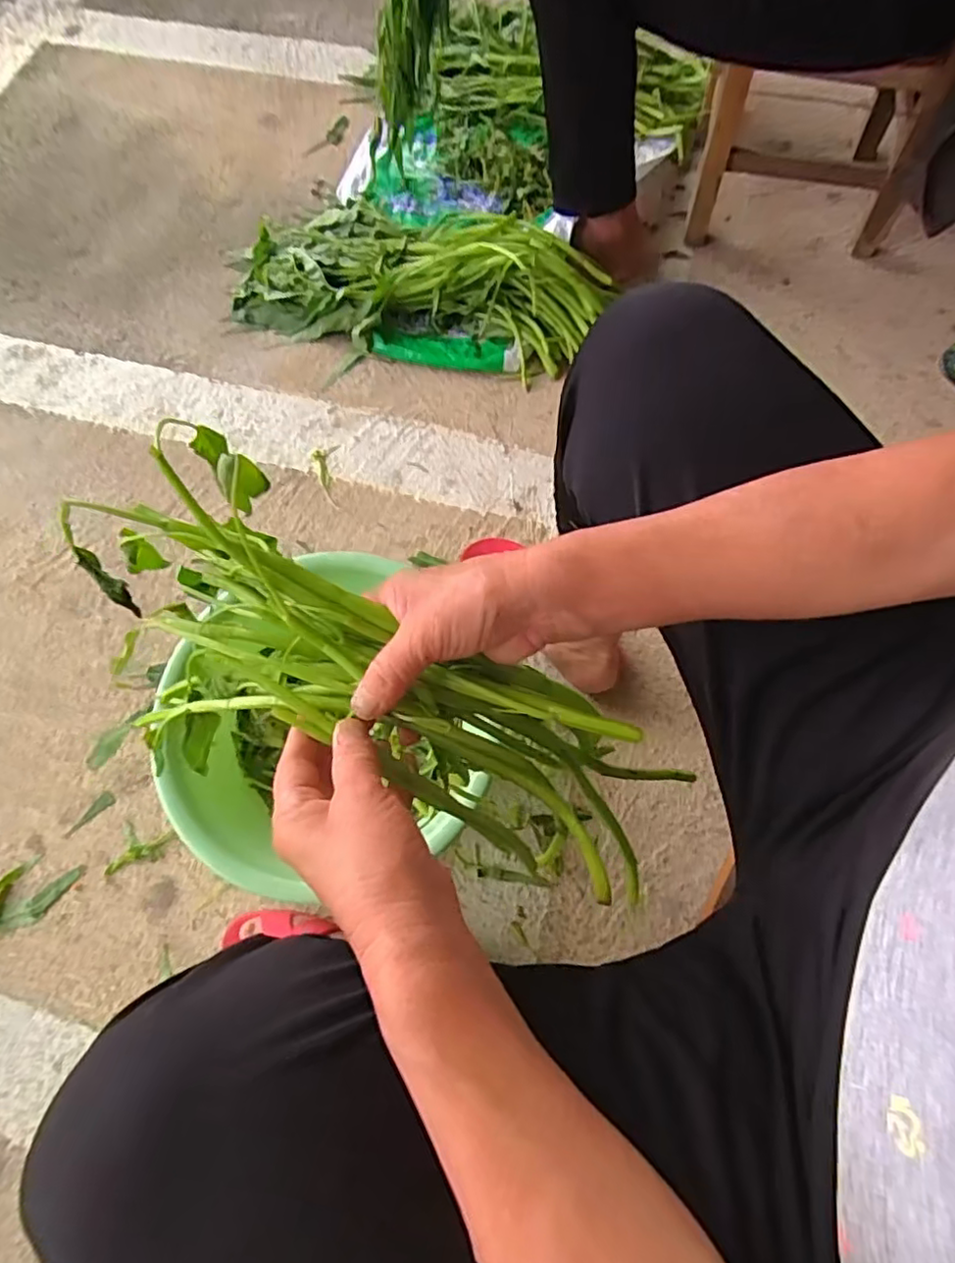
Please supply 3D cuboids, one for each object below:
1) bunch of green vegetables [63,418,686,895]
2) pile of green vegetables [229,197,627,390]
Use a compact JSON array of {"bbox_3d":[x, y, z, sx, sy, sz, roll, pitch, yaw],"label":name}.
[{"bbox_3d":[-0.060,0.032,0.353,0.331,0.115,0.119,32,78,-5],"label":"bunch of green vegetables"},{"bbox_3d":[-0.088,-0.498,0.894,0.512,0.104,0.238,18,71,9],"label":"pile of green vegetables"}]

